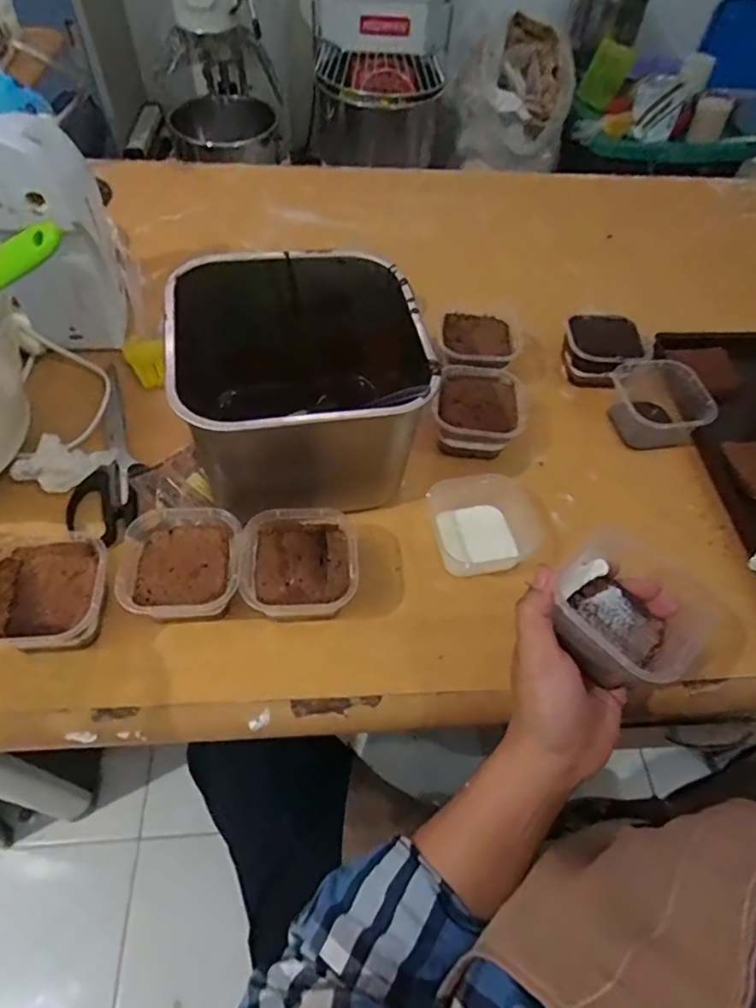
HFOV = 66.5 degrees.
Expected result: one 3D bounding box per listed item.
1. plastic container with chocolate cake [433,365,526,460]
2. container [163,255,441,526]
[{"bbox_3d":[0.086,-0.078,0.505,0.078,0.039,0.082,9,55,4],"label":"plastic container with chocolate cake"},{"bbox_3d":[-0.058,-0.090,0.448,0.171,0.124,0.169,-9,56,-9],"label":"container"}]

